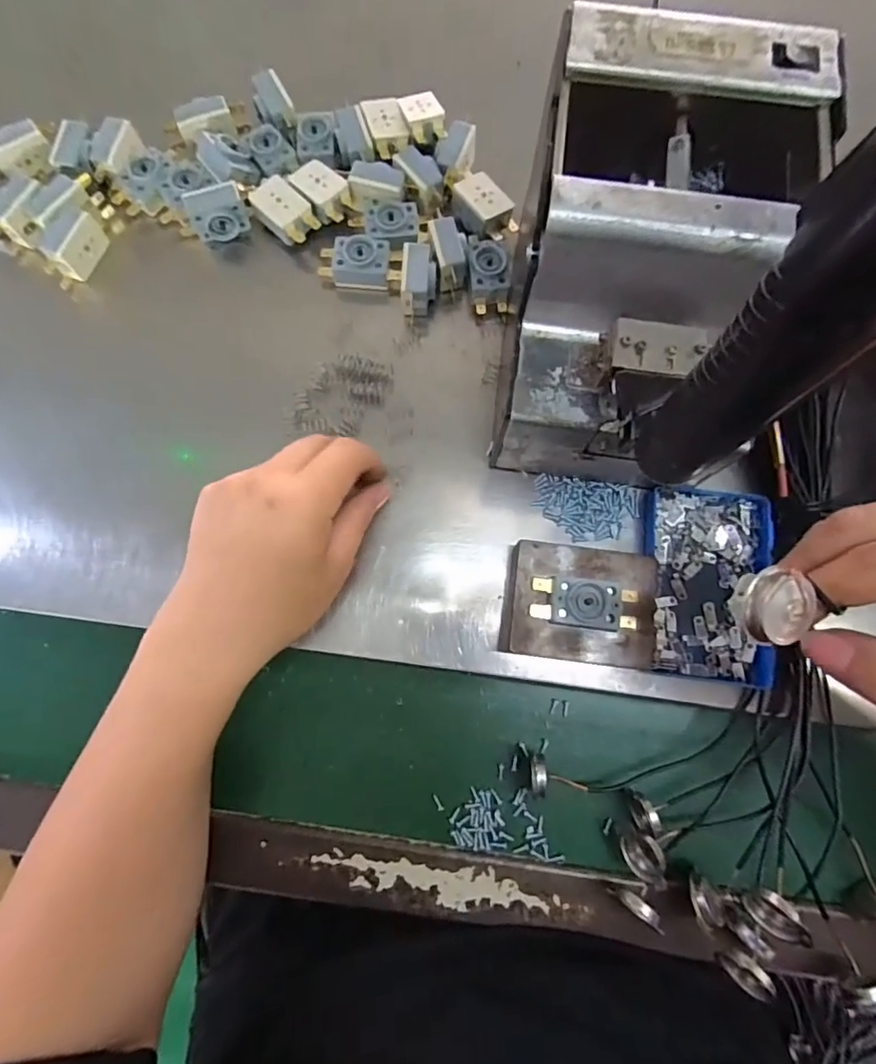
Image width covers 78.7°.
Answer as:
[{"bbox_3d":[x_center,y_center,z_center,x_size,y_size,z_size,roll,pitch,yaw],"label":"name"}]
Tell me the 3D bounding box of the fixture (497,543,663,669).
[{"bbox_3d":[0.082,0.041,0.307,0.082,0.035,0.063,7,80,1],"label":"fixture"}]

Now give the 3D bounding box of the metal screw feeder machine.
[{"bbox_3d":[0.098,-0.131,0.283,0.109,0.151,0.177,11,80,2],"label":"metal screw feeder machine"}]

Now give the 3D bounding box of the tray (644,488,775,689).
[{"bbox_3d":[0.163,0.030,0.321,0.073,0.012,0.116,6,80,1],"label":"tray"}]

